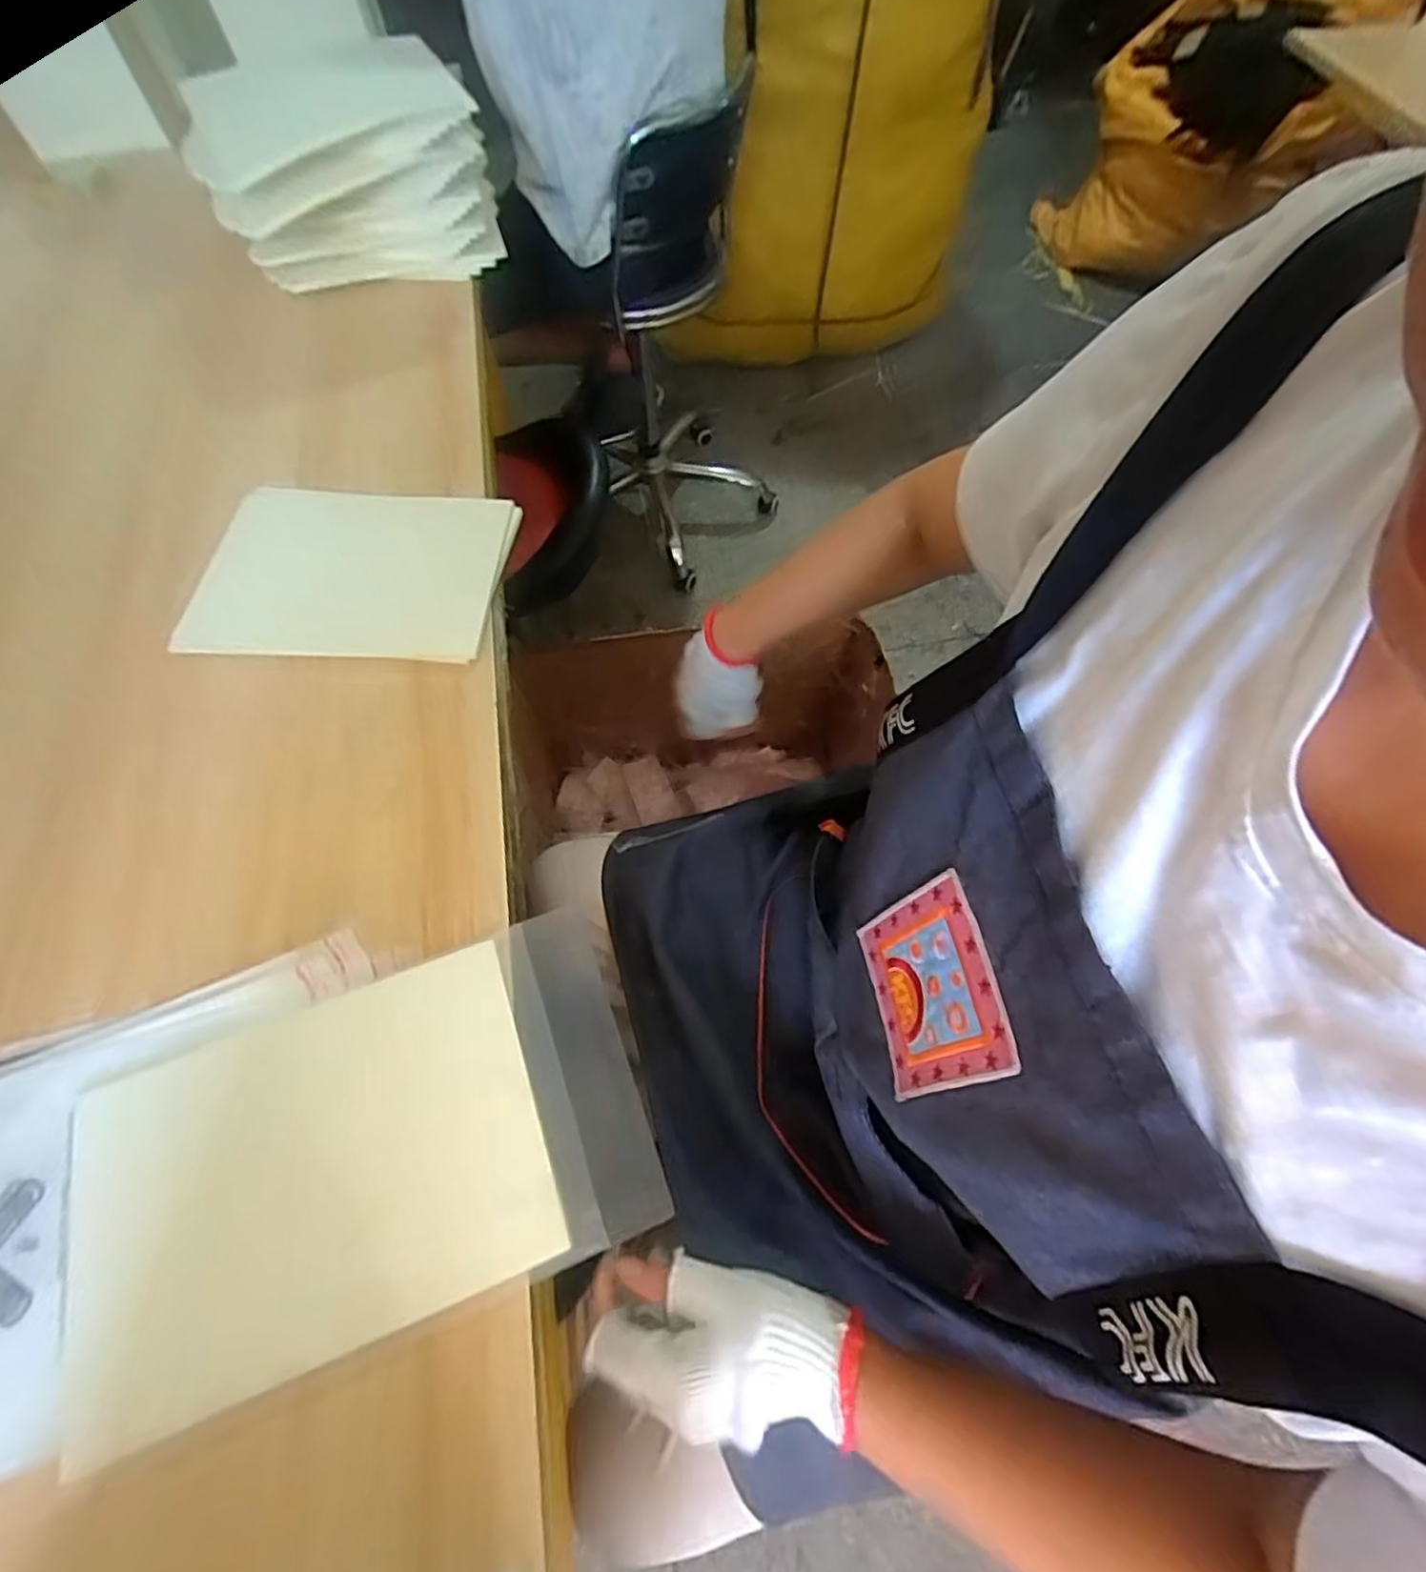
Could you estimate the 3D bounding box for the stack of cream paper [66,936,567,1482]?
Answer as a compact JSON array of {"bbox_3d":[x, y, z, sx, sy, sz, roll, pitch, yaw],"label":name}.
[{"bbox_3d":[-0.234,0.224,0.388,0.256,0.009,0.183,-19,65,-10],"label":"stack of cream paper"}]

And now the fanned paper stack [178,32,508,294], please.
[{"bbox_3d":[-0.367,-0.615,0.684,0.272,0.187,0.160,-17,65,-9],"label":"fanned paper stack"}]

